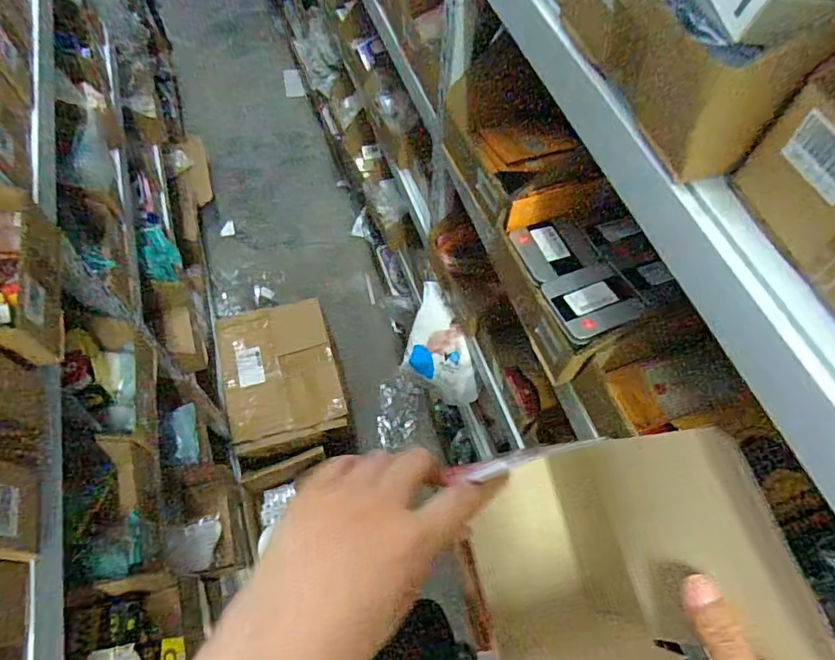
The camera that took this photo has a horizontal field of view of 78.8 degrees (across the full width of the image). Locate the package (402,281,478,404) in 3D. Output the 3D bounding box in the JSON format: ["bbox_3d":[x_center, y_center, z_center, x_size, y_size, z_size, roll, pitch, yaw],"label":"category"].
[{"bbox_3d":[0.032,0.043,1.093,0.117,0.140,0.250,-17,63,-10],"label":"package"}]

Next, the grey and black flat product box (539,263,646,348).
[{"bbox_3d":[0.190,-0.032,0.557,0.087,0.015,0.087,-24,54,-4],"label":"grey and black flat product box"}]

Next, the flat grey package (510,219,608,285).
[{"bbox_3d":[0.164,-0.097,0.604,0.089,0.009,0.081,-17,63,-10],"label":"flat grey package"}]

